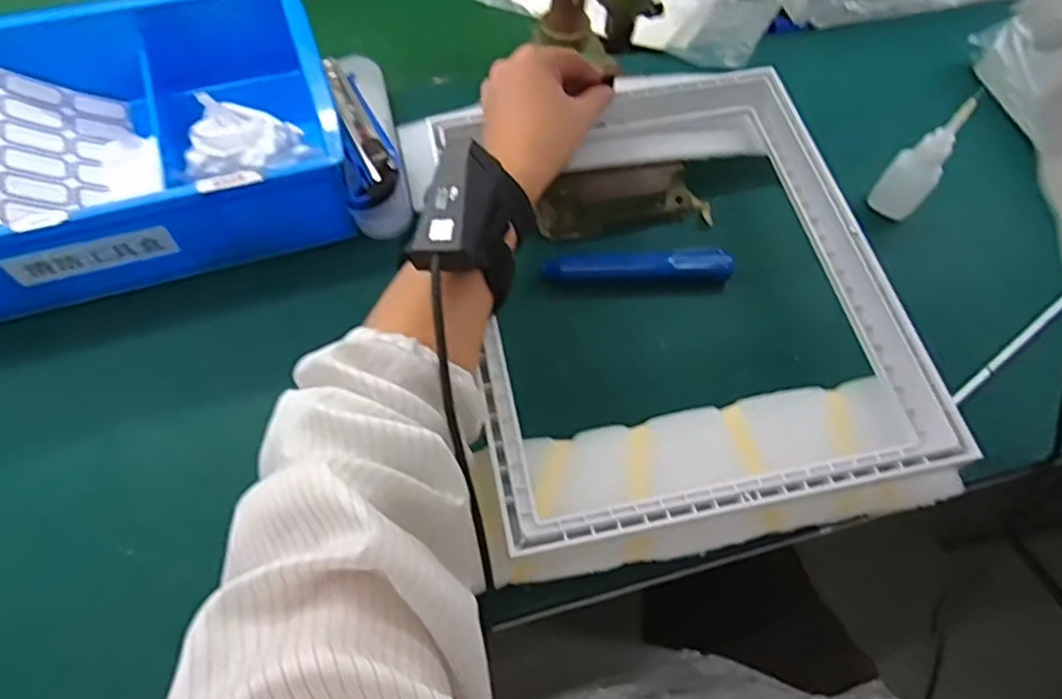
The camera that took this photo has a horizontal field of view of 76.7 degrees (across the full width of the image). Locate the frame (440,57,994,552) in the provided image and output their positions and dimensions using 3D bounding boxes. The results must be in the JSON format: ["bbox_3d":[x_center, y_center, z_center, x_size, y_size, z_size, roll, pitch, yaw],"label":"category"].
[{"bbox_3d":[0.088,-0.056,0.457,0.268,0.046,0.346,-9,63,-9],"label":"frame"}]

